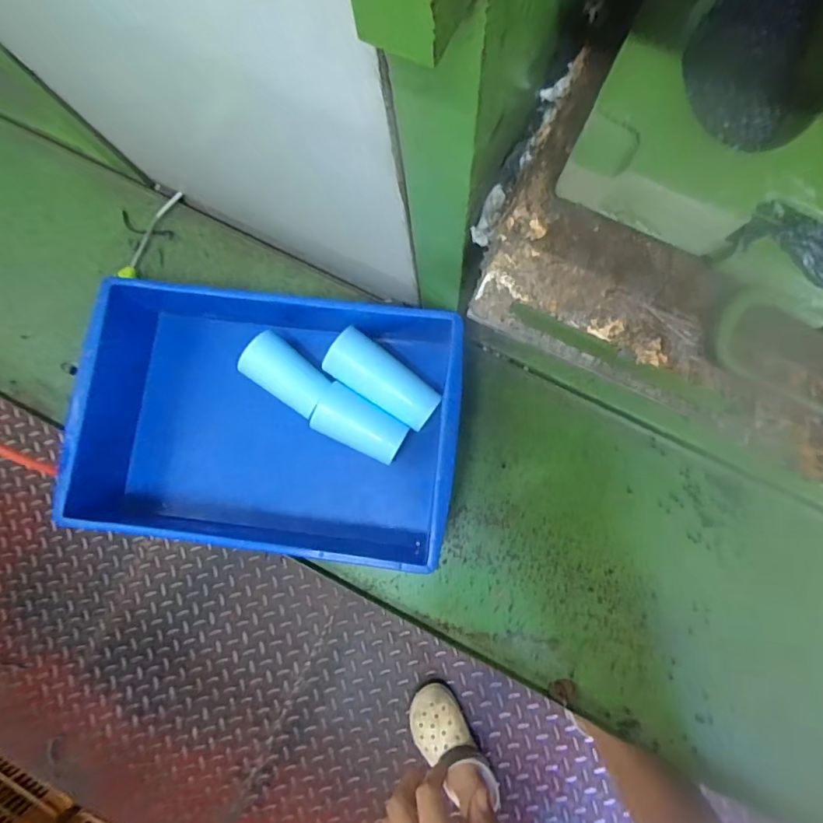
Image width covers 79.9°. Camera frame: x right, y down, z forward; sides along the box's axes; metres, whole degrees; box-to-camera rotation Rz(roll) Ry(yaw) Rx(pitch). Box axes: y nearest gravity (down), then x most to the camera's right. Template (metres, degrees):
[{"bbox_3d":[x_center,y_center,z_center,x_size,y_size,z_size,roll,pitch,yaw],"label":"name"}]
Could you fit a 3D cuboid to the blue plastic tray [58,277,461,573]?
[{"bbox_3d":[-0.170,0.020,0.591,0.434,0.161,0.279,5,85,4],"label":"blue plastic tray"}]

